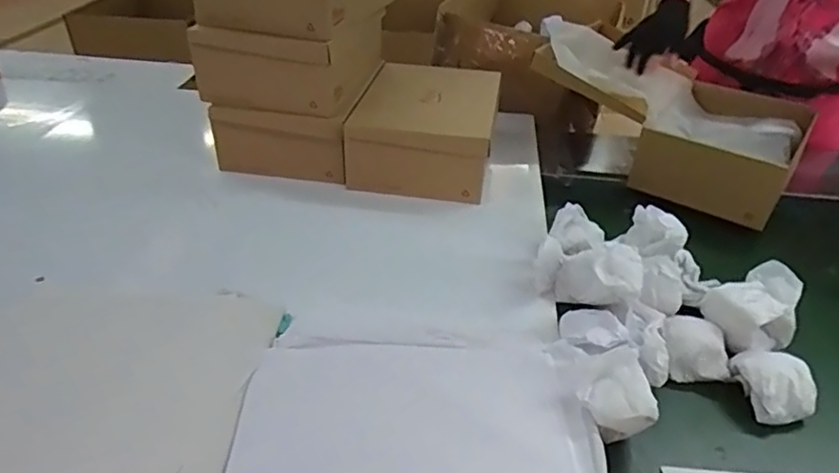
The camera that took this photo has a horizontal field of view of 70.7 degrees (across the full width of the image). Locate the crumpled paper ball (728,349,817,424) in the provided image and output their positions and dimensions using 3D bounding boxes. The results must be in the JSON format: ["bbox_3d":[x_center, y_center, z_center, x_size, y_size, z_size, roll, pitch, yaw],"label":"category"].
[{"bbox_3d":[0.446,0.185,0.745,0.071,0.059,0.087,-4,35,-9],"label":"crumpled paper ball"}]

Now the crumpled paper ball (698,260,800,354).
[{"bbox_3d":[0.465,0.106,0.823,0.136,0.085,0.098,-15,39,-24],"label":"crumpled paper ball"}]

